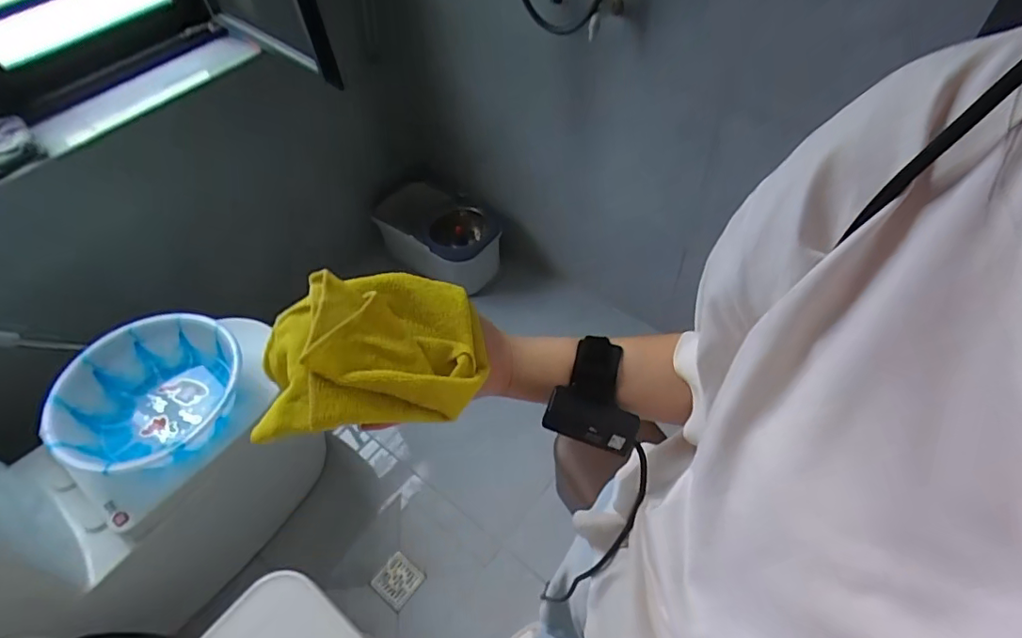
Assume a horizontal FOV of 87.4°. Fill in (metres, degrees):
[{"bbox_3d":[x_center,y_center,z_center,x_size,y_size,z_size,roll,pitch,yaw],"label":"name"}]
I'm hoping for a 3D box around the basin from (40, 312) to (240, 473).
[{"bbox_3d":[-0.703,0.156,1.060,0.339,0.136,0.290,-29,55,-17],"label":"basin"}]

